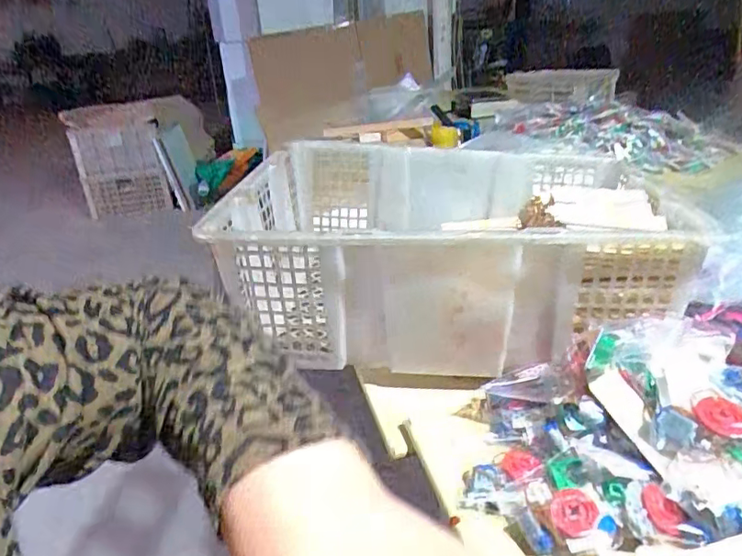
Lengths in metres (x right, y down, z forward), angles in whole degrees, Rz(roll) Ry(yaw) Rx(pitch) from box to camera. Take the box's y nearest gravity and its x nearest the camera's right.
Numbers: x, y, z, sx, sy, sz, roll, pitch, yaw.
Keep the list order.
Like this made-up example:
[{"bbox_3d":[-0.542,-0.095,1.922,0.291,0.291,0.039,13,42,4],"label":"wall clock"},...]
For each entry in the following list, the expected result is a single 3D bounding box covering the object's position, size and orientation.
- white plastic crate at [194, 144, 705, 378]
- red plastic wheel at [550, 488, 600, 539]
[{"bbox_3d":[0.093,-0.052,0.685,0.467,0.162,0.409,1,27,9],"label":"white plastic crate"},{"bbox_3d":[0.144,0.167,0.391,0.032,0.008,0.032,-2,54,2],"label":"red plastic wheel"}]

